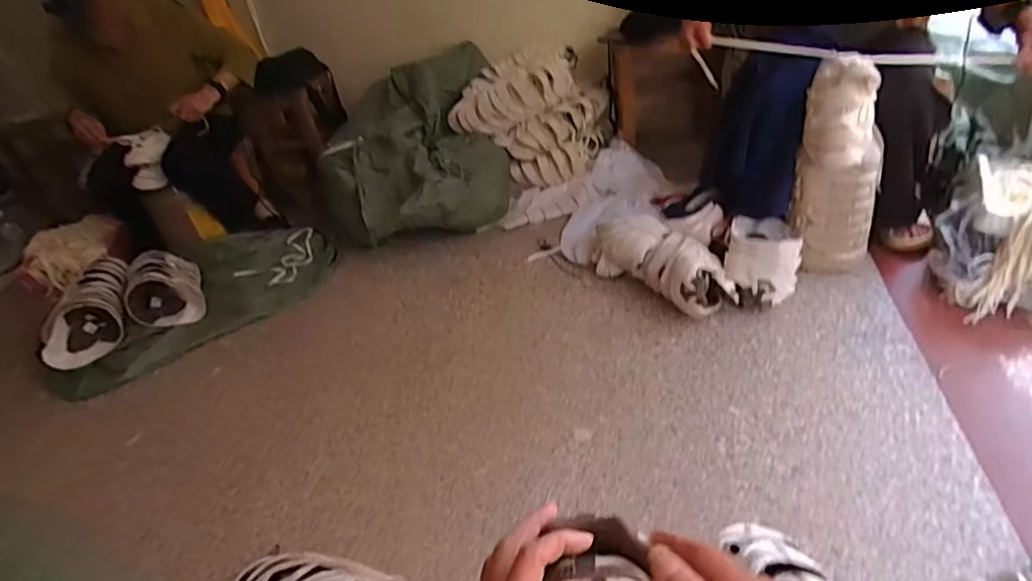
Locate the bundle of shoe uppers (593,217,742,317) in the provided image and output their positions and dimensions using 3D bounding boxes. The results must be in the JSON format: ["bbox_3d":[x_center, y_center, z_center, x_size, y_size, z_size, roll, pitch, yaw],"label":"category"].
[{"bbox_3d":[0.343,-0.065,1.360,0.147,0.136,0.363,-29,38,-22],"label":"bundle of shoe uppers"}]

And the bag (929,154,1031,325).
[{"bbox_3d":[1.081,-0.121,1.196,0.326,0.170,0.423,11,42,26],"label":"bag"}]

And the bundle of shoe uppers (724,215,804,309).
[{"bbox_3d":[0.571,-0.076,1.324,0.156,0.112,0.257,6,39,24],"label":"bundle of shoe uppers"}]

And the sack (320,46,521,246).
[{"bbox_3d":[-0.296,-0.433,1.765,0.616,0.381,0.592,-19,36,-10],"label":"sack"}]

